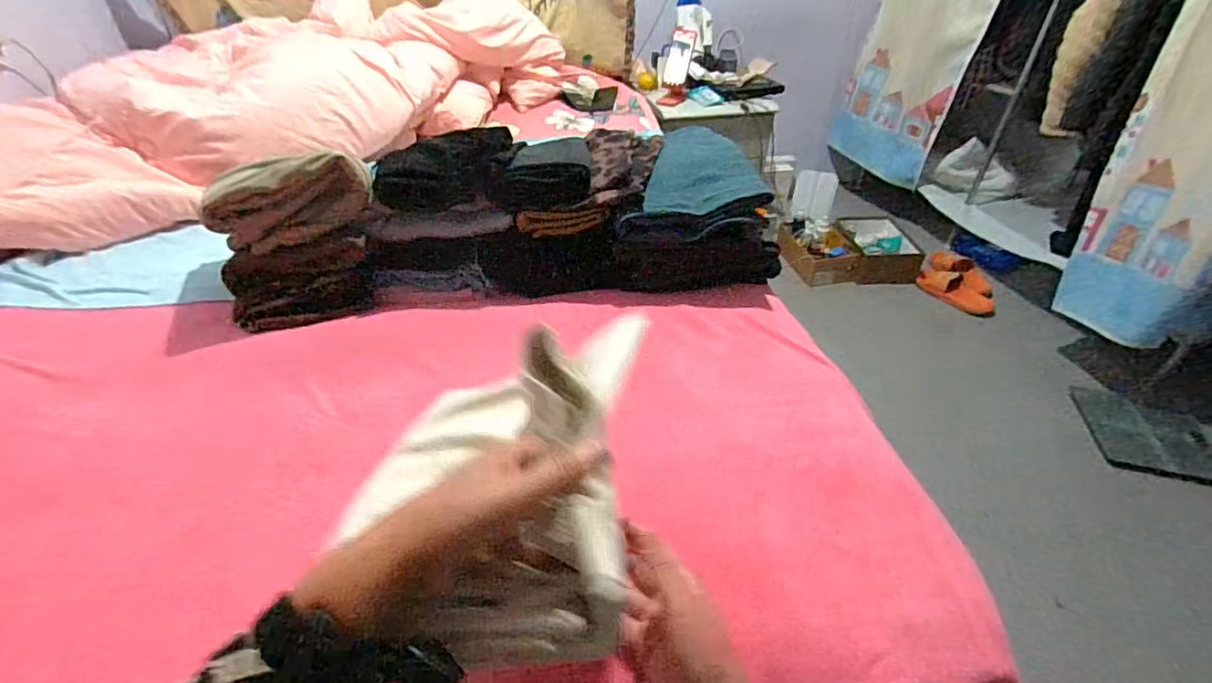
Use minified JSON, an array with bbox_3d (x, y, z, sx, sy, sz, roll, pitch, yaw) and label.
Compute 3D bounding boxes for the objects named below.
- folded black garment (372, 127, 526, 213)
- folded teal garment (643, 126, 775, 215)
[{"bbox_3d":[-0.247,-0.308,0.906,0.214,0.078,0.230,1,35,2],"label":"folded black garment"},{"bbox_3d":[0.158,-0.302,0.915,0.183,0.044,0.309,1,35,2],"label":"folded teal garment"}]

